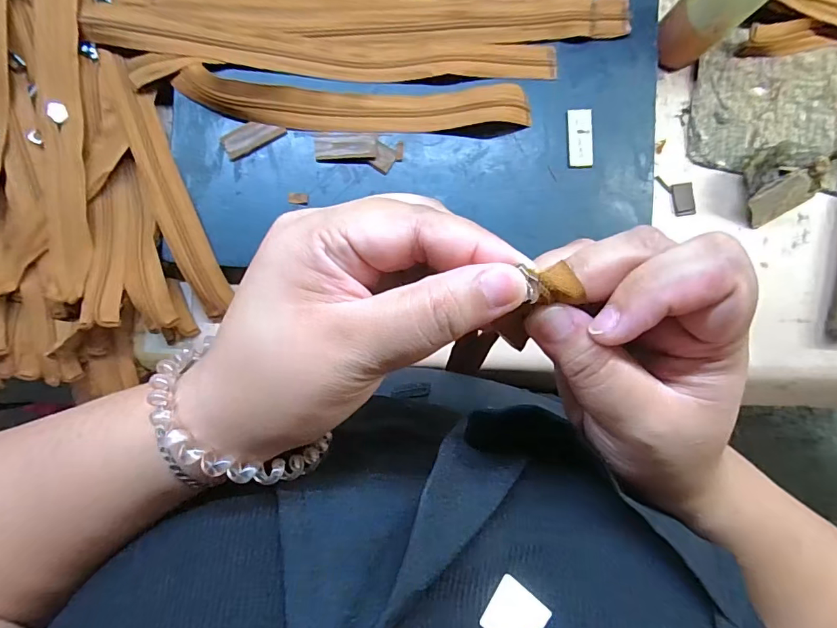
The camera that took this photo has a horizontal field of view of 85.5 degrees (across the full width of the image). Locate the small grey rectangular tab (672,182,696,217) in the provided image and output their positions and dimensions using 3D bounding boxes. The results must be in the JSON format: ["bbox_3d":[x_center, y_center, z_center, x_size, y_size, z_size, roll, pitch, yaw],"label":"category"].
[{"bbox_3d":[0.248,-0.107,0.422,0.023,0.004,0.030,-9,89,-7],"label":"small grey rectangular tab"}]

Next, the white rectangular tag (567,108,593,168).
[{"bbox_3d":[0.139,-0.151,0.388,0.020,0.004,0.050,-1,88,-7],"label":"white rectangular tag"}]

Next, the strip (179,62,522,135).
[{"bbox_3d":[-0.044,-0.165,0.353,0.266,0.017,0.039,-1,88,-7],"label":"strip"}]

